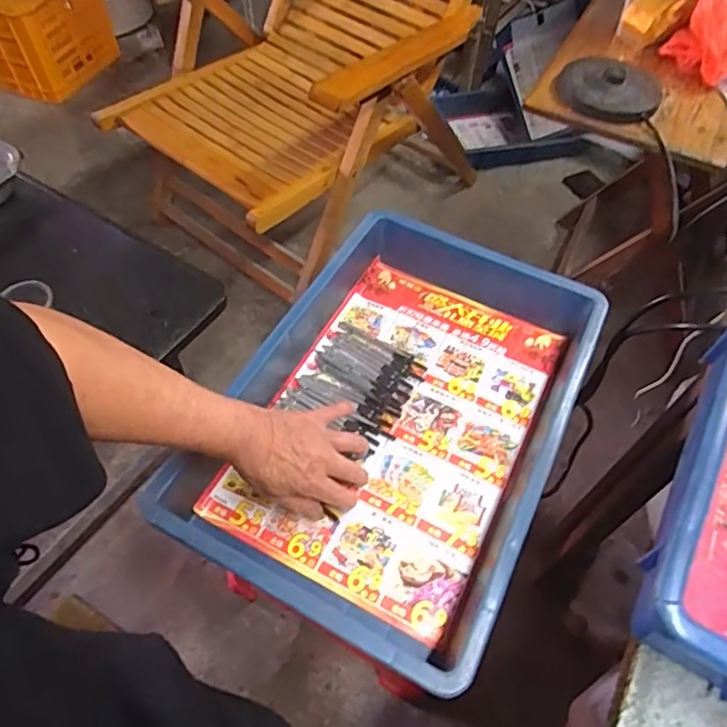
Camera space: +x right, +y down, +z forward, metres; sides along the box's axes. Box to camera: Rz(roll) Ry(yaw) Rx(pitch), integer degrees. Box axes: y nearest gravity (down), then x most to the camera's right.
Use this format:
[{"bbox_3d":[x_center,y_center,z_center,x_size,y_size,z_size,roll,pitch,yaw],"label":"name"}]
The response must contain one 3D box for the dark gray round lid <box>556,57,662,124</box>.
[{"bbox_3d":[0.366,-0.416,0.821,0.142,0.038,0.154,1,56,-1],"label":"dark gray round lid"}]

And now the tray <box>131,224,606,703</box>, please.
[{"bbox_3d":[0.041,0.042,0.556,0.284,0.081,0.429,24,58,15],"label":"tray"}]

